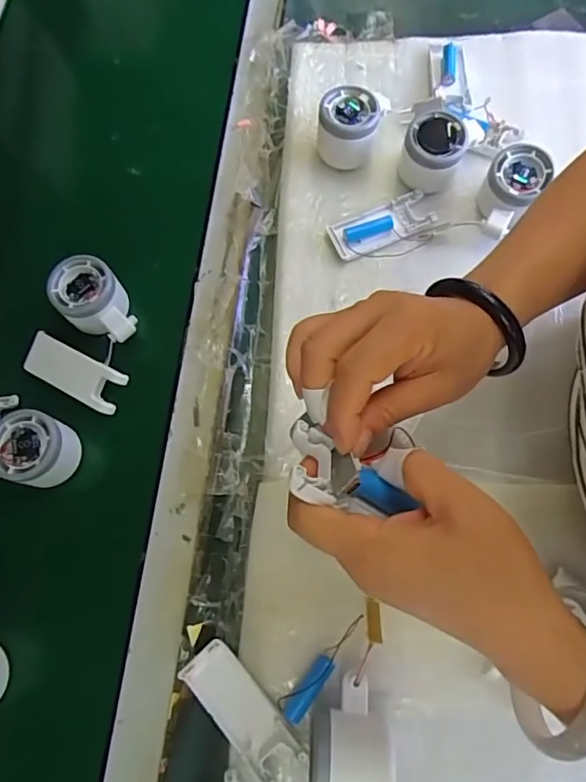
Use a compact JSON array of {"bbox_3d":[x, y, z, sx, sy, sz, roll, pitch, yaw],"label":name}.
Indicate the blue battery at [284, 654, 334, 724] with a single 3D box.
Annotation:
[{"bbox_3d":[0.012,0.219,0.389,0.014,0.017,0.048,35,76,12],"label":"blue battery"}]

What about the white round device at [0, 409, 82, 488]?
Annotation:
[{"bbox_3d":[-0.231,0.050,0.450,0.084,0.046,0.060,1,72,2],"label":"white round device"}]

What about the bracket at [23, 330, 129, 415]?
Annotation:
[{"bbox_3d":[-0.202,-0.017,0.482,0.102,0.009,0.040,26,89,14],"label":"bracket"}]

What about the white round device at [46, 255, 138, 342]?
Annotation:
[{"bbox_3d":[-0.181,-0.081,0.480,0.057,0.034,0.082,-39,75,-10],"label":"white round device"}]

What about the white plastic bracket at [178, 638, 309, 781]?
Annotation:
[{"bbox_3d":[-0.038,0.240,0.395,0.040,0.022,0.103,-42,75,-11],"label":"white plastic bracket"}]

